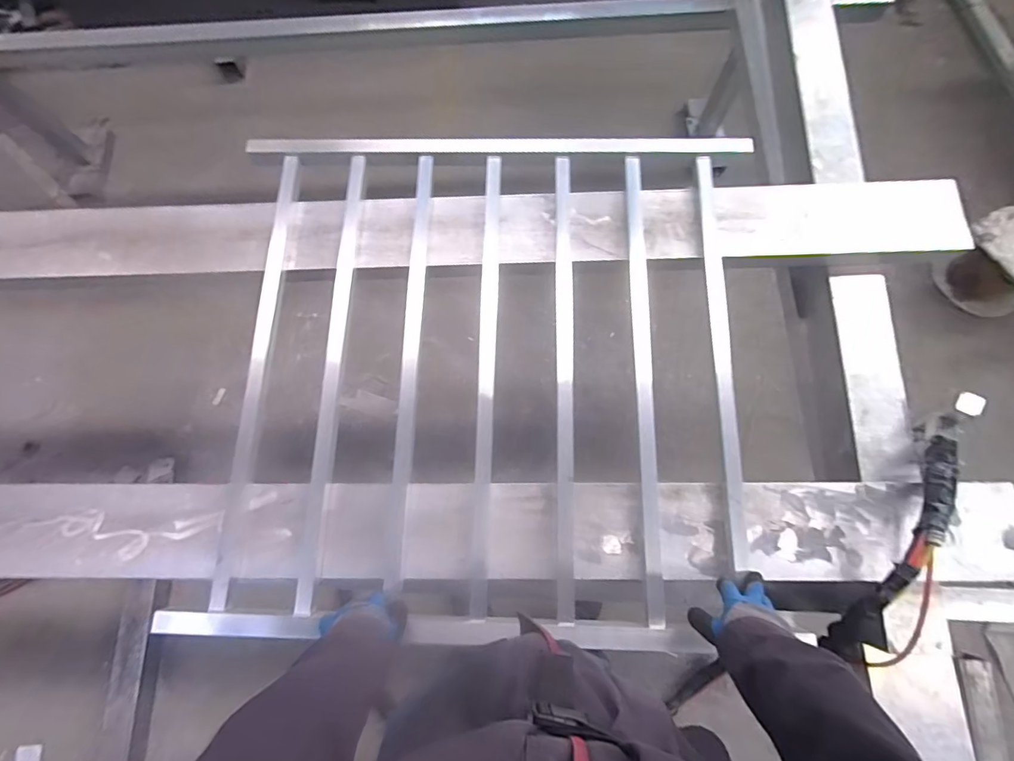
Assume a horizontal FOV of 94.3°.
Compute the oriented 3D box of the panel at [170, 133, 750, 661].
[{"bbox_3d":[-0.046,-0.048,0.840,0.869,0.059,0.940,4,75,2],"label":"panel"}]

